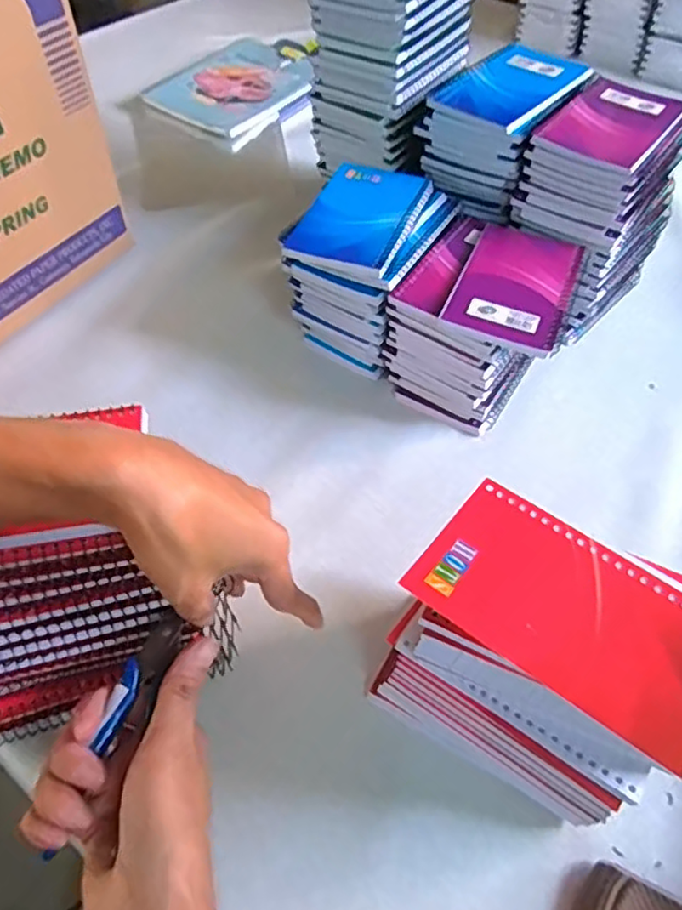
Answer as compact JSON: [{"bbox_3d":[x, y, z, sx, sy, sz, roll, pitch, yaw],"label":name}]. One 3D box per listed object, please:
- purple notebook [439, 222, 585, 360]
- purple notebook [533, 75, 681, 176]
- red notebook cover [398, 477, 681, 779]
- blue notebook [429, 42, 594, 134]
[{"bbox_3d":[0.135,-0.131,0.485,0.082,0.012,0.131,20,55,14],"label":"purple notebook"},{"bbox_3d":[0.221,-0.270,0.512,0.084,0.011,0.129,30,58,20],"label":"purple notebook"},{"bbox_3d":[0.107,0.068,0.283,0.138,0.010,0.081,34,59,22],"label":"red notebook cover"},{"bbox_3d":[0.145,-0.316,0.544,0.086,0.013,0.130,36,60,23],"label":"blue notebook"}]

